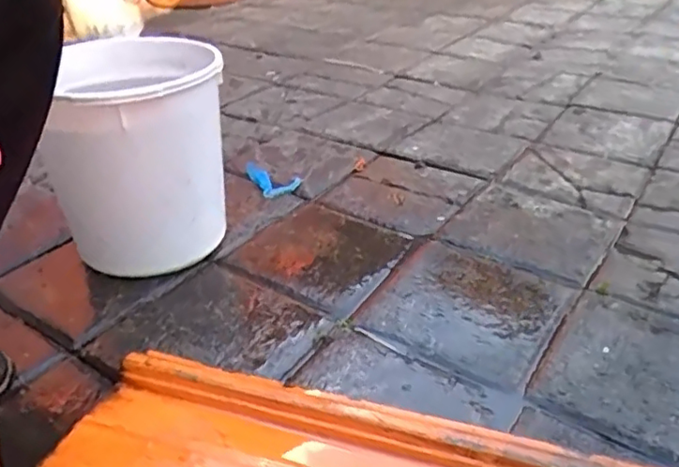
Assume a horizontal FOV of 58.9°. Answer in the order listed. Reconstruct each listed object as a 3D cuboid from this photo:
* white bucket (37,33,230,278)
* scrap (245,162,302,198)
[{"bbox_3d":[-0.251,-0.097,0.780,0.198,0.253,0.226,-6,31,-4],"label":"white bucket"},{"bbox_3d":[-0.115,-0.094,1.011,0.069,0.016,0.106,-21,35,-26],"label":"scrap"}]

